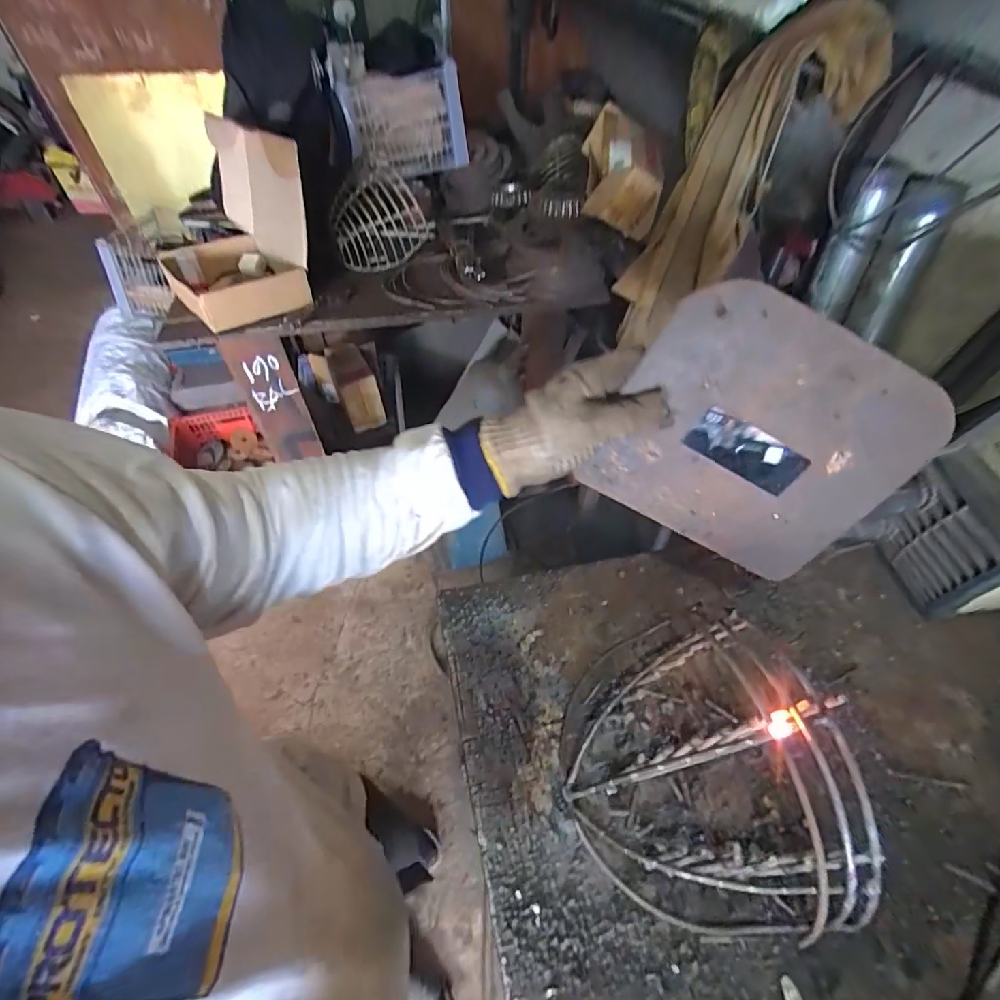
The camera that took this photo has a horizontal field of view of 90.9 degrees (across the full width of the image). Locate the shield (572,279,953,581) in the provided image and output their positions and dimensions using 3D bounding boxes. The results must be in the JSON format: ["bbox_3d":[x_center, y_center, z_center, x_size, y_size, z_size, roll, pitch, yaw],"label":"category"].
[{"bbox_3d":[0.190,-0.041,0.373,0.211,0.185,0.010,26,35,-7],"label":"shield"}]

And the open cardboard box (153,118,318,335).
[{"bbox_3d":[-0.566,-0.580,0.992,0.273,0.278,0.416,-26,58,-20],"label":"open cardboard box"}]

